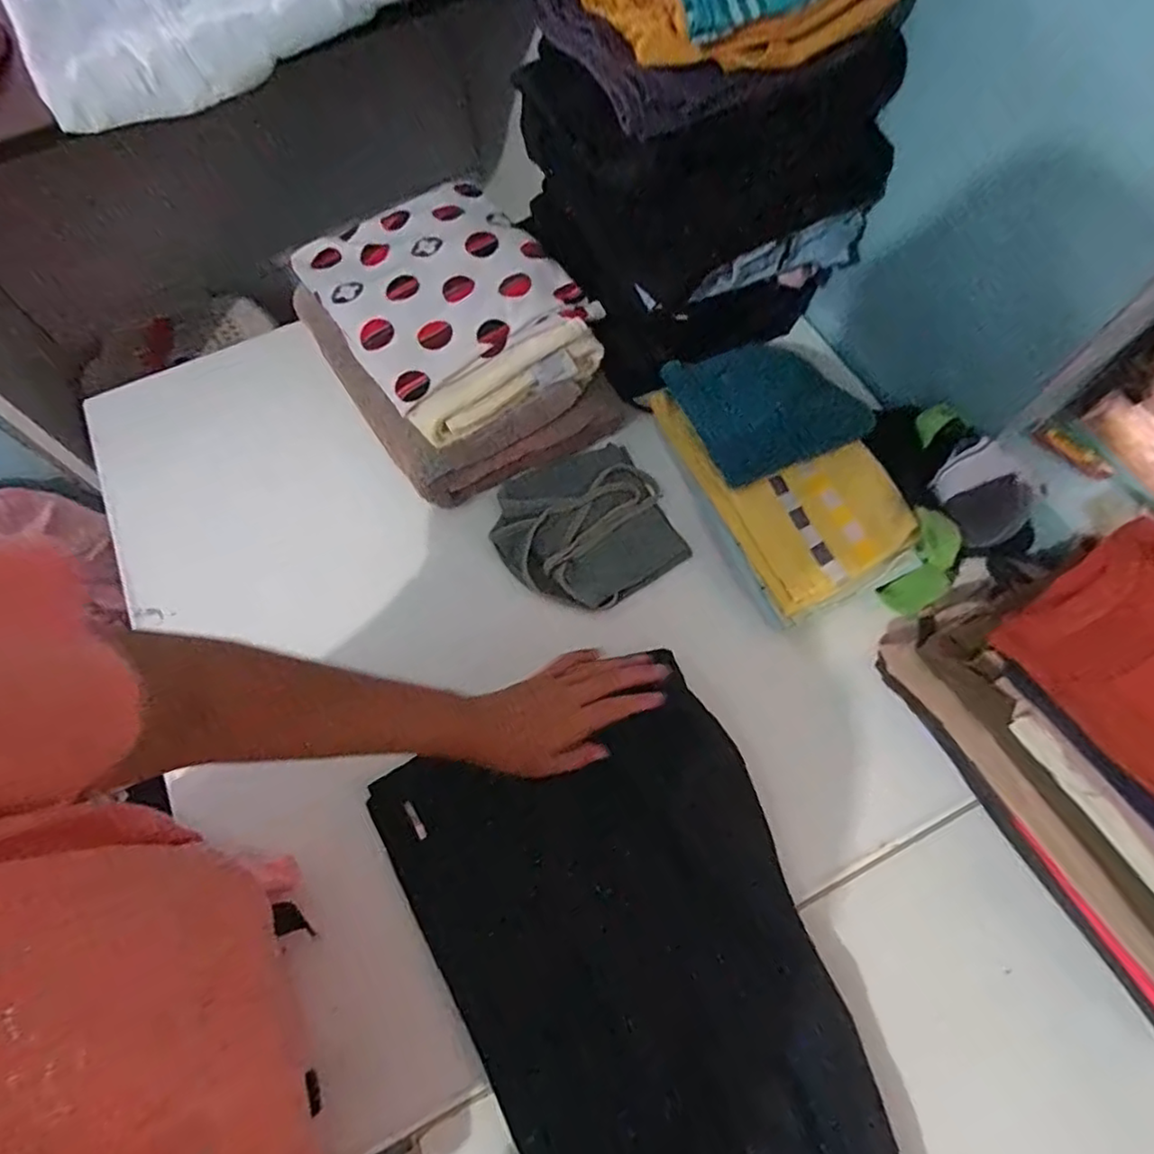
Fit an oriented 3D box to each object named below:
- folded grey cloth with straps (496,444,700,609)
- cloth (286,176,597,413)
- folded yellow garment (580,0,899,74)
[{"bbox_3d":[0.008,-0.050,0.634,0.165,0.013,0.163,-30,69,-10],"label":"folded grey cloth with straps"},{"bbox_3d":[-0.137,-0.291,0.624,0.212,0.030,0.221,-35,70,-12],"label":"cloth"},{"bbox_3d":[0.117,-0.434,0.464,0.191,0.045,0.139,-24,68,-8],"label":"folded yellow garment"}]

